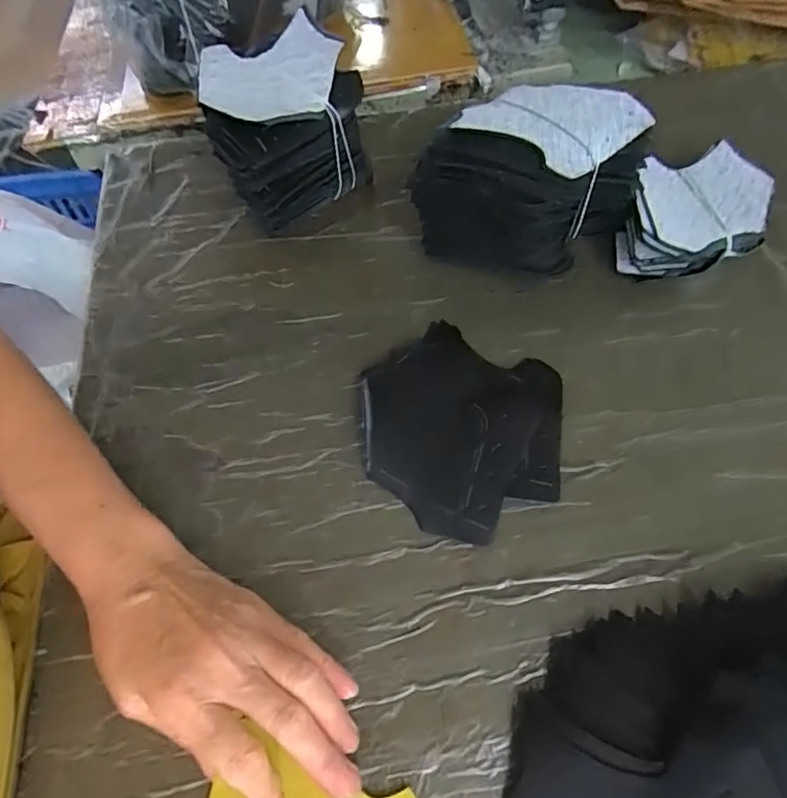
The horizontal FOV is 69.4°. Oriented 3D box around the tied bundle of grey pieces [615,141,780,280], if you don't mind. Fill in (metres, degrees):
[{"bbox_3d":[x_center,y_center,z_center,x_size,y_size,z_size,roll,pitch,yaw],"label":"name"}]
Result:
[{"bbox_3d":[0.239,-0.148,0.451,0.101,0.045,0.137,20,61,13],"label":"tied bundle of grey pieces"}]

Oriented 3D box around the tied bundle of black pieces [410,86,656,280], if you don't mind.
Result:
[{"bbox_3d":[0.099,-0.161,0.429,0.149,0.100,0.112,20,61,13],"label":"tied bundle of black pieces"}]

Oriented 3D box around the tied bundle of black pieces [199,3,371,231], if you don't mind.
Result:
[{"bbox_3d":[-0.090,-0.210,0.454,0.118,0.107,0.108,-32,63,-17],"label":"tied bundle of black pieces"}]

